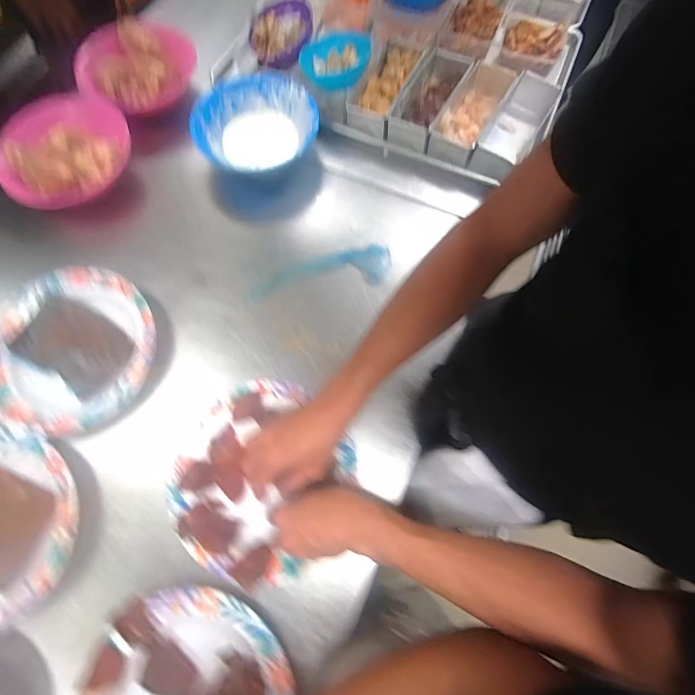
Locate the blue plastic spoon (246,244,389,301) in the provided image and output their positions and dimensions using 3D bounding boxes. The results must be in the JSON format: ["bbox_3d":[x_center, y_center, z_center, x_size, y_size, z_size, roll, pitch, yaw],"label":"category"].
[{"bbox_3d":[-0.045,-0.129,0.621,0.230,0.025,0.066,-7,72,-4],"label":"blue plastic spoon"}]

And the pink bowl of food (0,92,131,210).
[{"bbox_3d":[-0.492,-0.341,0.650,0.199,0.065,0.200,0,72,-1],"label":"pink bowl of food"}]

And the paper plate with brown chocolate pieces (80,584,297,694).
[{"bbox_3d":[-0.189,0.417,0.431,0.238,0.029,0.246,0,72,-1],"label":"paper plate with brown chocolate pieces"}]

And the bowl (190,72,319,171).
[{"bbox_3d":[-0.160,-0.389,0.686,0.215,0.061,0.206,0,72,-1],"label":"bowl"}]

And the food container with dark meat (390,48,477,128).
[{"bbox_3d":[0.156,-0.478,0.726,0.090,0.070,0.216,31,74,8],"label":"food container with dark meat"}]

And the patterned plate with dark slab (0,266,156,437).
[{"bbox_3d":[-0.417,0.000,0.573,0.245,0.028,0.252,0,72,-1],"label":"patterned plate with dark slab"}]

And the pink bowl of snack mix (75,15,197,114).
[{"bbox_3d":[-0.392,-0.522,0.701,0.176,0.053,0.173,0,72,-1],"label":"pink bowl of snack mix"}]

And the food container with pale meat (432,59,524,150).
[{"bbox_3d":[0.230,-0.441,0.716,0.083,0.065,0.210,32,74,9],"label":"food container with pale meat"}]

